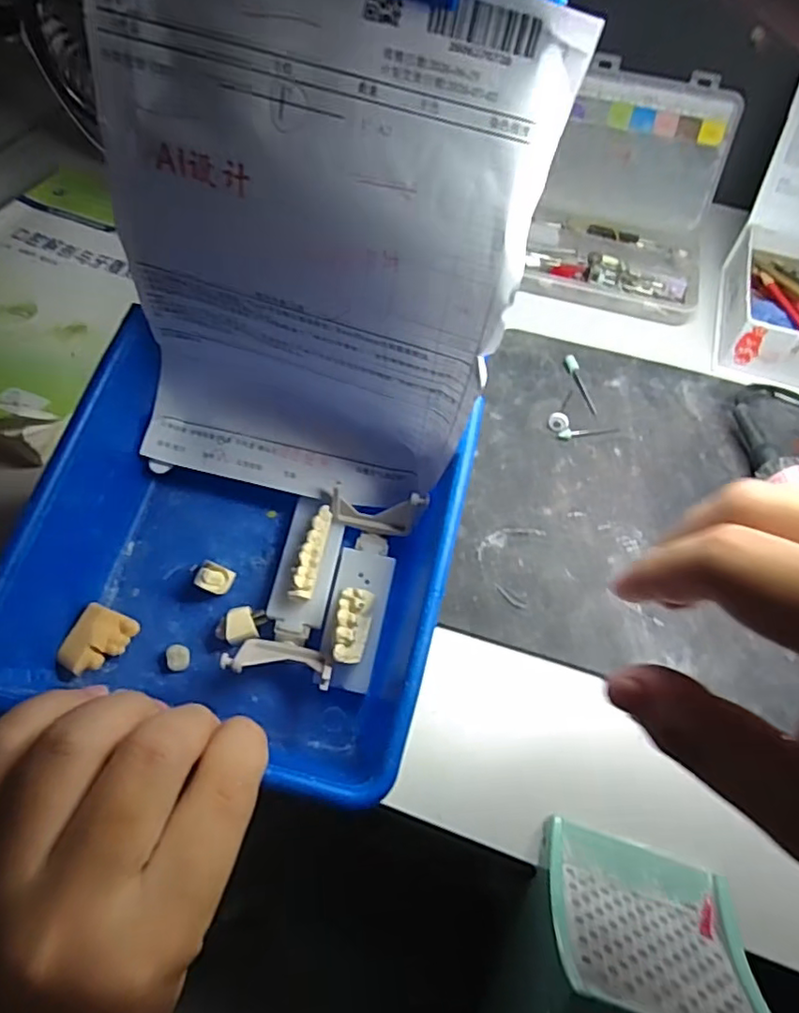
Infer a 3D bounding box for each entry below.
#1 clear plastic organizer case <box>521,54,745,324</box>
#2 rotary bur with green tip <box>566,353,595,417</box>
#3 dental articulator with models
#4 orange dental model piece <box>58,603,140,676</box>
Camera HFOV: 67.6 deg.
[{"bbox_3d":[0.187,-0.253,0.474,0.138,0.084,0.197,14,58,4],"label":"clear plastic organizer case"},{"bbox_3d":[0.125,-0.084,0.408,0.007,0.007,0.051,-9,59,-10],"label":"rotary bur with green tip"},{"bbox_3d":[-0.031,0.037,0.266,0.054,0.035,0.085,14,57,4],"label":"dental articulator with models"},{"bbox_3d":[-0.129,0.059,0.256,0.021,0.016,0.028,17,57,7],"label":"orange dental model piece"}]

